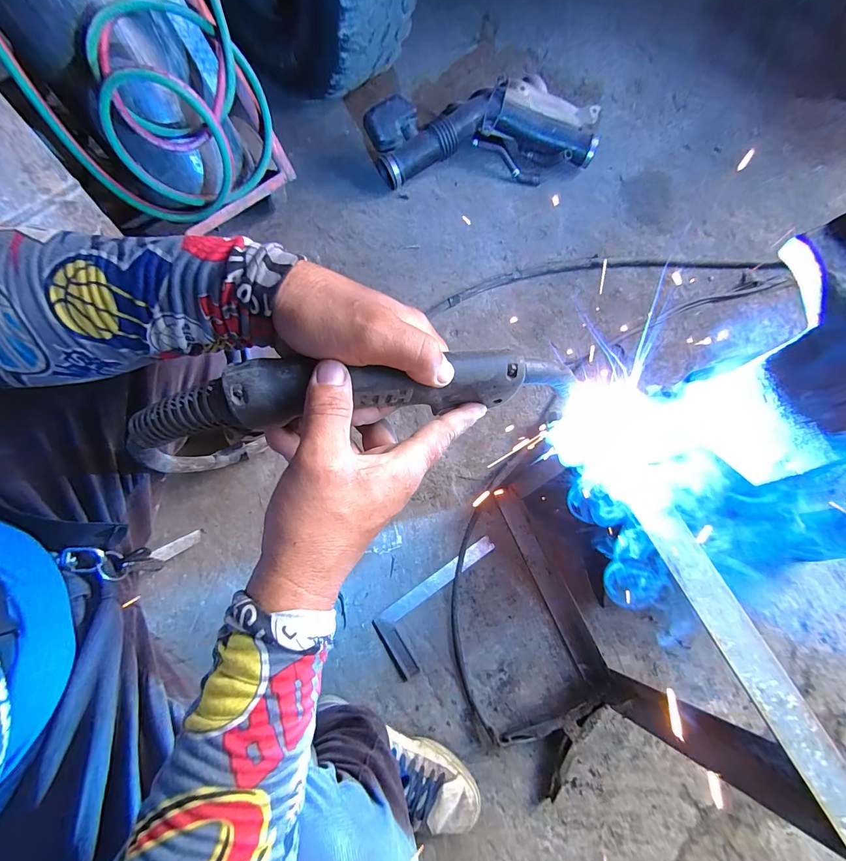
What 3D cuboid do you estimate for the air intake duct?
[{"bbox_3d":[0.158,-0.785,0.993,0.597,0.122,0.265,-8,72,-4],"label":"air intake duct"}]

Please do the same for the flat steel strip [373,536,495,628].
[{"bbox_3d":[0.025,0.271,0.685,0.240,0.004,0.031,-33,75,-12],"label":"flat steel strip"}]

